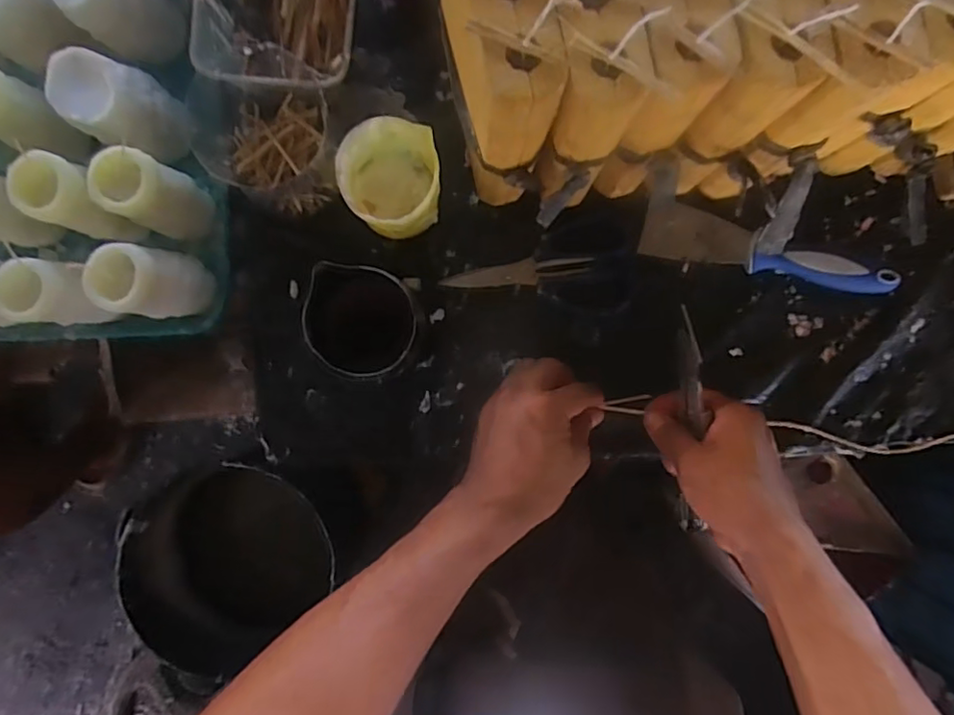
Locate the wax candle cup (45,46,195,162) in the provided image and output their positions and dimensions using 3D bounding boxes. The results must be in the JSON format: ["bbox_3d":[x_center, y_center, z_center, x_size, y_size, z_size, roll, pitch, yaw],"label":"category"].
[{"bbox_3d":[-0.300,-0.213,0.520,0.079,0.100,0.066,33,91,2],"label":"wax candle cup"}]

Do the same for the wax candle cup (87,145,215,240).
[{"bbox_3d":[-0.273,-0.138,0.511,0.045,0.106,0.055,23,91,2],"label":"wax candle cup"}]

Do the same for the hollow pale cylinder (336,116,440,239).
[{"bbox_3d":[-0.067,-0.135,0.477,0.065,0.098,0.073,3,90,3],"label":"hollow pale cylinder"}]

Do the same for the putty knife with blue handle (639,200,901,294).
[{"bbox_3d":[0.246,-0.095,0.510,0.202,0.023,0.056,12,90,2],"label":"putty knife with blue handle"}]

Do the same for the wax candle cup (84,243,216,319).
[{"bbox_3d":[-0.273,-0.062,0.506,0.052,0.099,0.056,3,90,3],"label":"wax candle cup"}]

